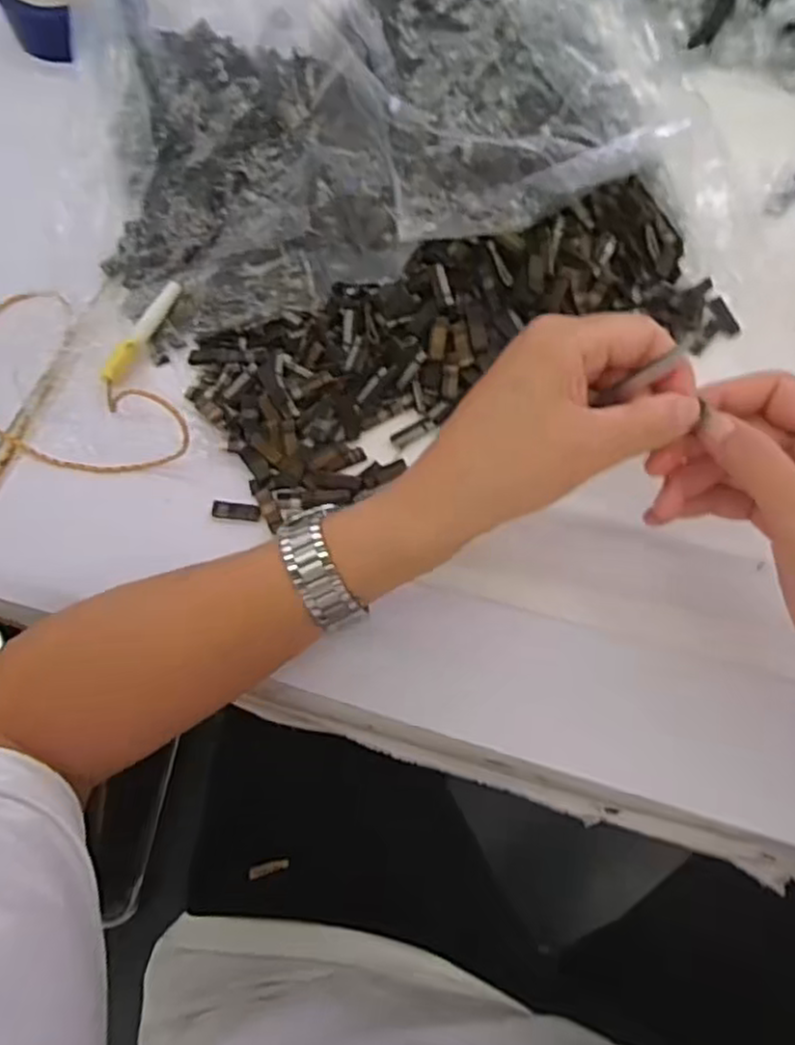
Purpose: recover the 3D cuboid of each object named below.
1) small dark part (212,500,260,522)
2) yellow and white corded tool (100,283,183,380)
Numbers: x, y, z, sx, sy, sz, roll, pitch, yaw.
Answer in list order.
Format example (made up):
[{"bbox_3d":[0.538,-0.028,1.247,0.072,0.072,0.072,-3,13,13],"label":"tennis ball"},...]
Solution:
[{"bbox_3d":[-0.097,-0.007,0.422,0.030,0.004,0.010,5,68,5],"label":"small dark part"},{"bbox_3d":[-0.171,-0.126,0.467,0.012,0.012,0.082,25,72,12],"label":"yellow and white corded tool"}]

